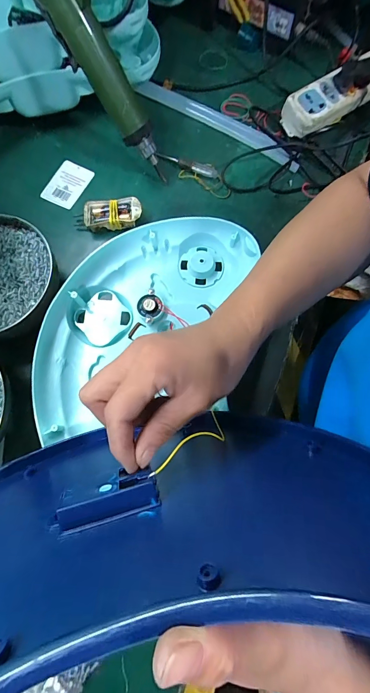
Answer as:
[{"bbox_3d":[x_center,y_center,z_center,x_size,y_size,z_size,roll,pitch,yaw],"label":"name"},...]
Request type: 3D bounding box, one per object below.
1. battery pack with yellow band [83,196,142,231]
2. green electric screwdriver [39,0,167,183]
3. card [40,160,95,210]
[{"bbox_3d":[-0.097,-0.179,0.428,0.076,0.019,0.037,-6,76,-2],"label":"battery pack with yellow band"},{"bbox_3d":[-0.093,-0.312,0.348,0.048,0.266,0.033,28,75,41],"label":"green electric screwdriver"},{"bbox_3d":[-0.167,-0.231,0.451,0.048,0.004,0.069,28,84,0],"label":"card"}]

